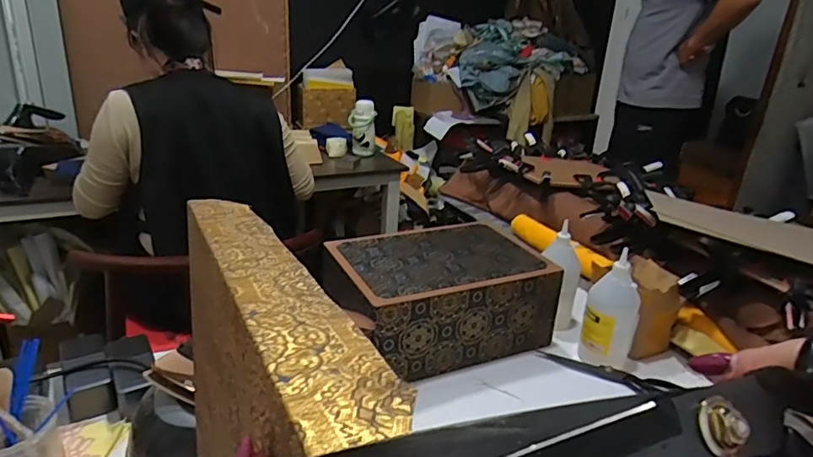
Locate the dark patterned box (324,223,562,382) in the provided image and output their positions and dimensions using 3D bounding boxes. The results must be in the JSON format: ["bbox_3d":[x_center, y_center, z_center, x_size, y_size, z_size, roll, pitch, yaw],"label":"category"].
[{"bbox_3d":[0.055,0.106,0.869,0.319,0.137,0.219,-7,25,-26],"label":"dark patterned box"}]

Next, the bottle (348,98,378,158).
[{"bbox_3d":[-0.159,-0.364,1.900,0.098,0.186,0.080,-1,23,-12],"label":"bottle"}]

